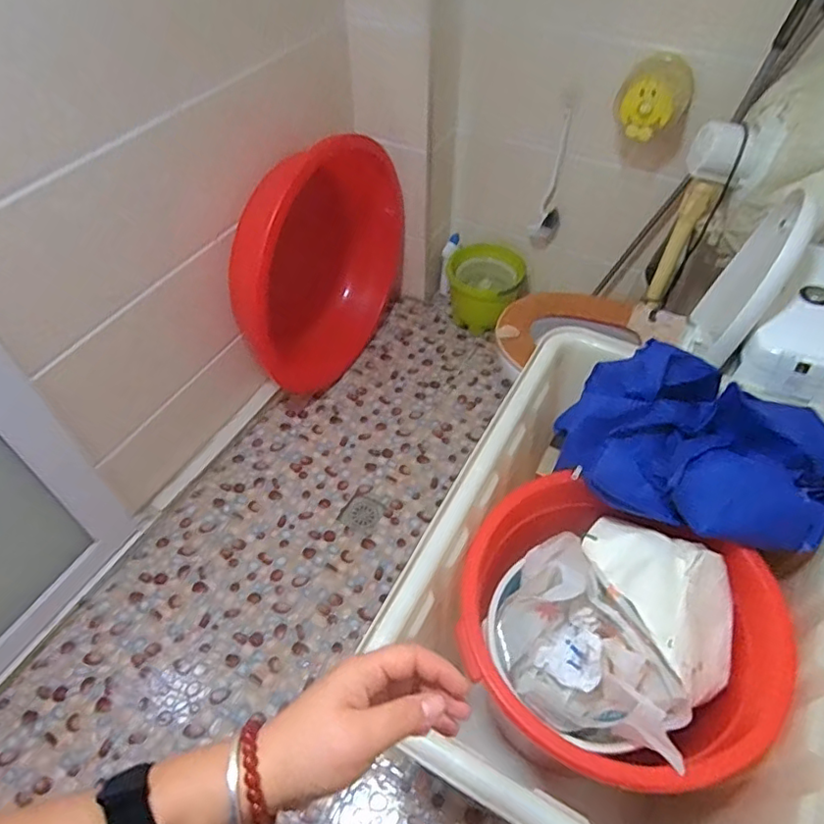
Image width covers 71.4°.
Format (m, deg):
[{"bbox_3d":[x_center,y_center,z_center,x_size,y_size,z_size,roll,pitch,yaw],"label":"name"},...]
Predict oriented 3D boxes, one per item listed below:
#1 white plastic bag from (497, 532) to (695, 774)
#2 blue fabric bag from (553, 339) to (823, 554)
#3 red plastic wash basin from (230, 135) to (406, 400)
[{"bbox_3d":[0.260,0.395,0.918,0.207,0.135,0.351,-20,53,-15],"label":"white plastic bag"},{"bbox_3d":[0.482,0.059,0.962,0.431,0.148,0.274,28,56,22],"label":"blue fabric bag"},{"bbox_3d":[-0.264,-0.455,1.697,0.205,0.720,0.664,21,54,17],"label":"red plastic wash basin"}]

